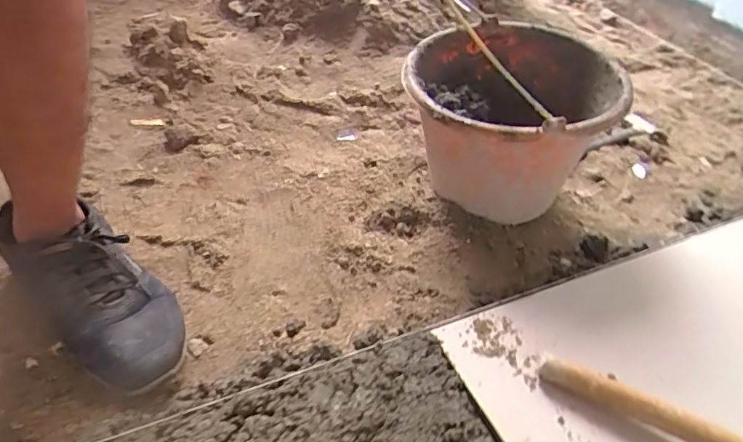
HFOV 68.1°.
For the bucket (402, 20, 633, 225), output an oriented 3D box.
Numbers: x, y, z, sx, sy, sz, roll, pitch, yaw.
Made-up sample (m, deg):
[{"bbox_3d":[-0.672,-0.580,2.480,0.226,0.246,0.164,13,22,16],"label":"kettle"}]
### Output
[{"bbox_3d":[0.175,-0.123,0.762,0.260,0.223,0.272,6,42,-5],"label":"bucket"}]

